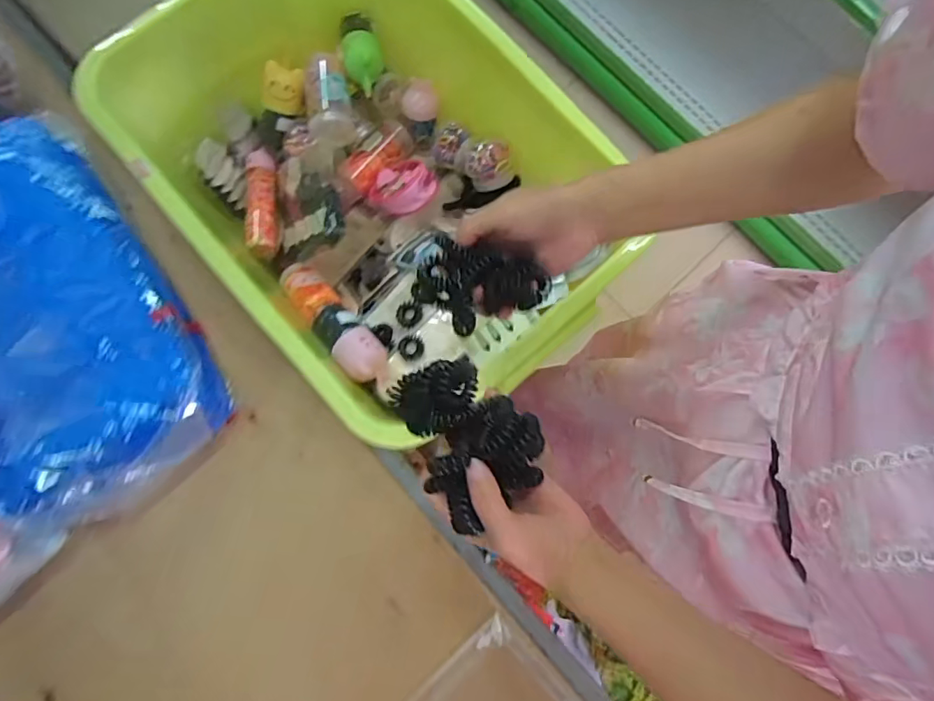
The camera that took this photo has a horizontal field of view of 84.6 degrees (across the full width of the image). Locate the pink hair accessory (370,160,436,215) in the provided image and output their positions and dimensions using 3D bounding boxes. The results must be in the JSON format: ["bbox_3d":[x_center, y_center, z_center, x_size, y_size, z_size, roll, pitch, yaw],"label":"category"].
[{"bbox_3d":[-0.090,-0.225,0.704,0.100,0.026,0.081,-4,56,24],"label":"pink hair accessory"}]

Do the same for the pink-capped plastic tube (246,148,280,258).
[{"bbox_3d":[-0.287,-0.208,0.719,0.039,0.032,0.144,-5,79,-3],"label":"pink-capped plastic tube"}]

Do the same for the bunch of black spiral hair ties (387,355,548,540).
[{"bbox_3d":[0.001,0.051,0.328,0.073,0.043,0.103,-26,79,-7],"label":"bunch of black spiral hair ties"}]

